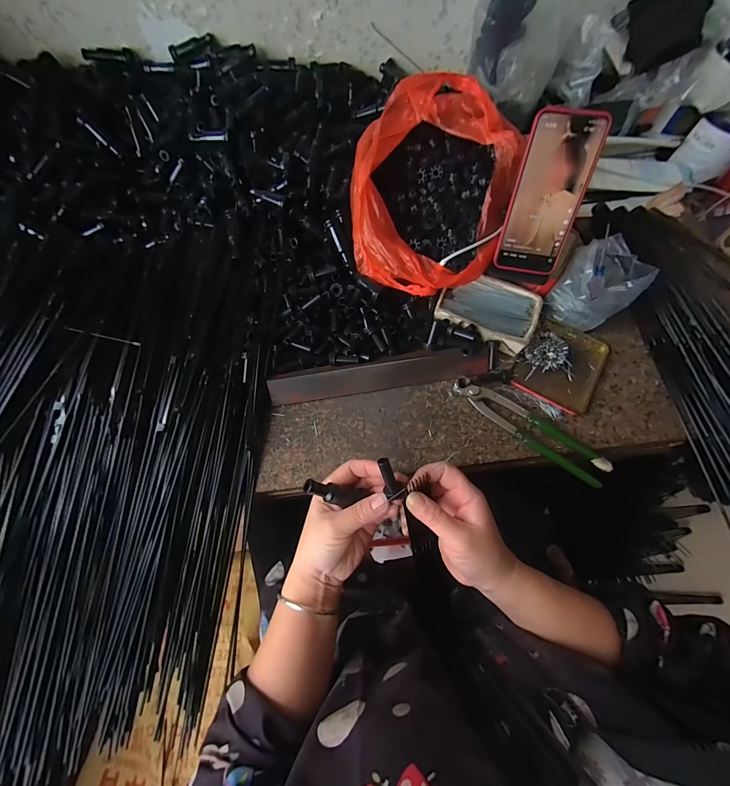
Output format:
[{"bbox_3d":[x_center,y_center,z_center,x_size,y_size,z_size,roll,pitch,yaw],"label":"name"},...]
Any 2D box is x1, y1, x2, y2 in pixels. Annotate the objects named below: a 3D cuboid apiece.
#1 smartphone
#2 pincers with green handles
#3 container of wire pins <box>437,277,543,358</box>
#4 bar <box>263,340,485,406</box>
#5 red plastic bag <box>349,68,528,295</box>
[{"bbox_3d":[0.213,-0.229,0.392,0.078,0.161,0.011,10,32,5],"label":"smartphone"},{"bbox_3d":[0.198,0.041,0.410,0.197,0.017,0.039,35,73,13],"label":"pincers with green handles"},{"bbox_3d":[0.167,-0.112,0.457,0.126,0.029,0.084,21,70,9],"label":"container of wire pins"},{"bbox_3d":[0.020,-0.027,0.434,0.283,0.026,0.038,-9,68,-3],"label":"bar"},{"bbox_3d":[0.085,-0.262,0.439,0.204,0.126,0.241,-3,68,-1],"label":"red plastic bag"}]

